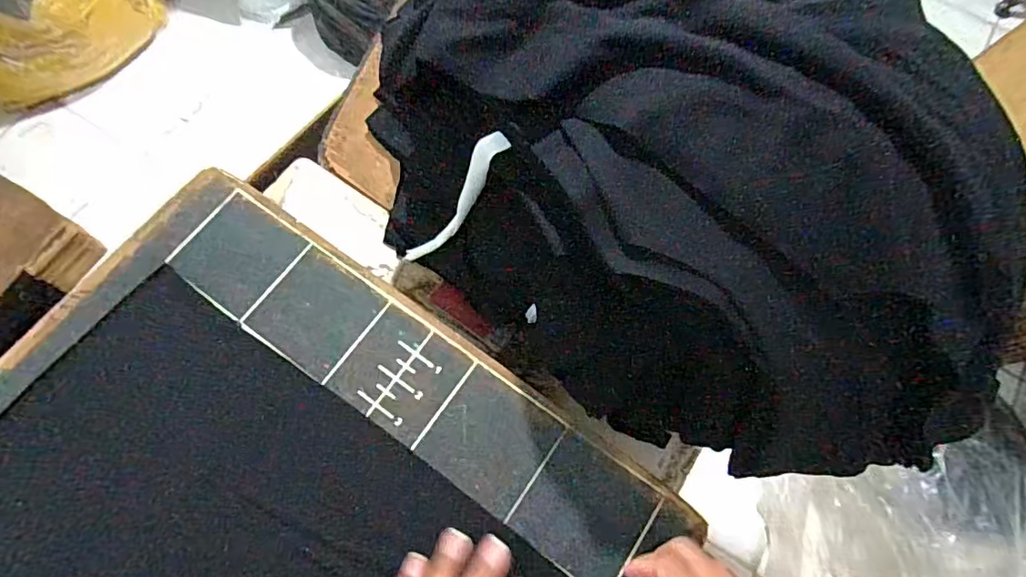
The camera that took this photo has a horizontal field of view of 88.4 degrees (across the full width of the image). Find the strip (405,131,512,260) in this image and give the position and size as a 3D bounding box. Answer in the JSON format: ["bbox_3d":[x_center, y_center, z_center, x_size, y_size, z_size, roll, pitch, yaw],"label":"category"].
[{"bbox_3d":[-0.058,-0.078,0.509,0.028,0.225,0.017,1,66,-27],"label":"strip"}]

